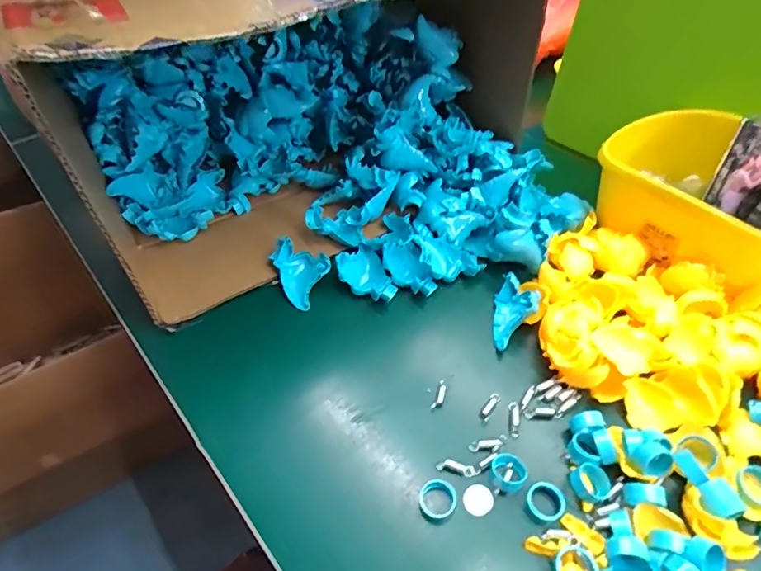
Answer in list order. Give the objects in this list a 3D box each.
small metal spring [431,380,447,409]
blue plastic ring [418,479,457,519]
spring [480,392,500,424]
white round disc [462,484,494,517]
[{"bbox_3d":[0.051,0.093,0.394,0.008,0.006,0.026,17,52,16],"label":"small metal spring"},{"bbox_3d":[0.042,0.155,0.340,0.027,0.009,0.025,-1,49,1],"label":"blue plastic ring"},{"bbox_3d":[0.091,0.100,0.385,0.009,0.004,0.028,27,55,23],"label":"spring"},{"bbox_3d":[0.072,0.158,0.342,0.022,0.004,0.021,-1,49,1],"label":"white round disc"}]

